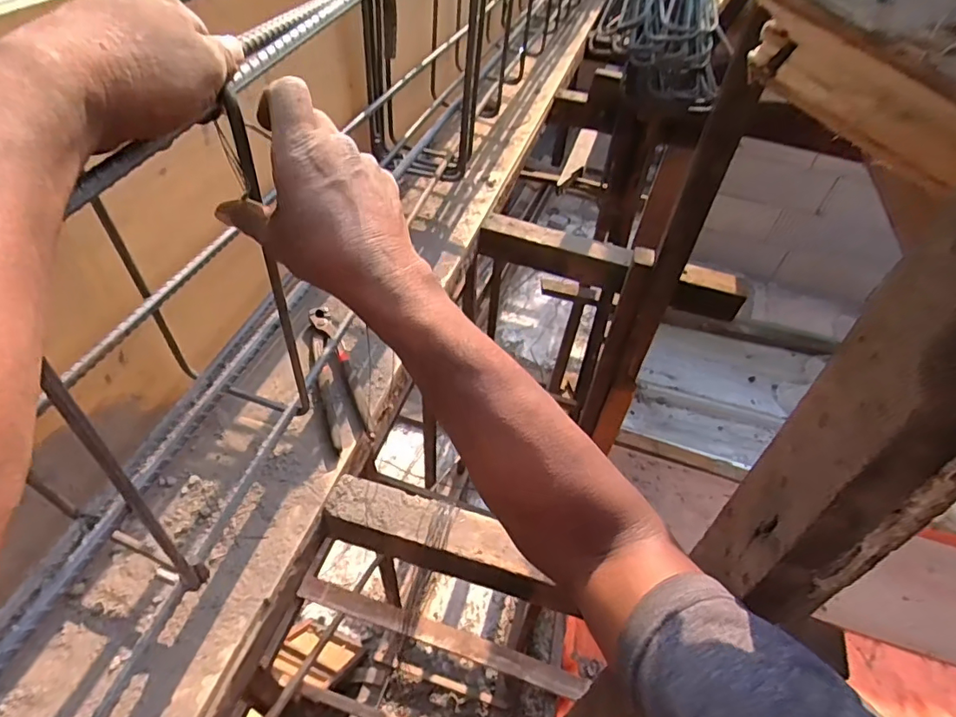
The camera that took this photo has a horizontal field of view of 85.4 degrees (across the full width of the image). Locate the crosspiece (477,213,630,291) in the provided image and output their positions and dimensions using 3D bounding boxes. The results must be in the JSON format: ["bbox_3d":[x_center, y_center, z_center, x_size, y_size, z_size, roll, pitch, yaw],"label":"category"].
[{"bbox_3d":[0.135,-0.190,0.914,0.261,0.084,0.051,20,50,11],"label":"crosspiece"}]

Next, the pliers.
[{"bbox_3d":[-0.180,0.015,0.650,0.047,0.019,0.229,-15,52,-18],"label":"pliers"}]

